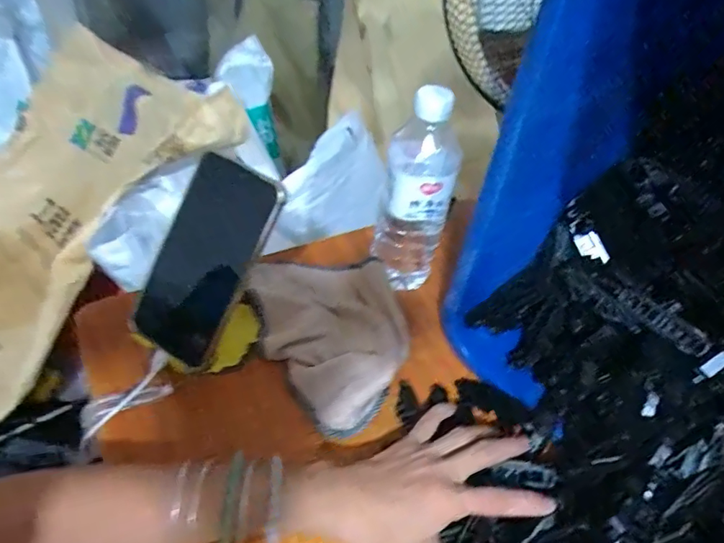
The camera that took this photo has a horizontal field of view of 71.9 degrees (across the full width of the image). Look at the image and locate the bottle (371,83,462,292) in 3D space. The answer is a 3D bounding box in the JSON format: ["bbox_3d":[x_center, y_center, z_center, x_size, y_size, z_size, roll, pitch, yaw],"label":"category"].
[{"bbox_3d":[0.051,-0.074,0.483,0.067,0.199,0.064,12,45,5],"label":"bottle"}]

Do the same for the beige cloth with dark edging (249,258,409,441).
[{"bbox_3d":[-0.029,0.046,0.470,0.131,0.032,0.207,-12,48,-19],"label":"beige cloth with dark edging"}]

